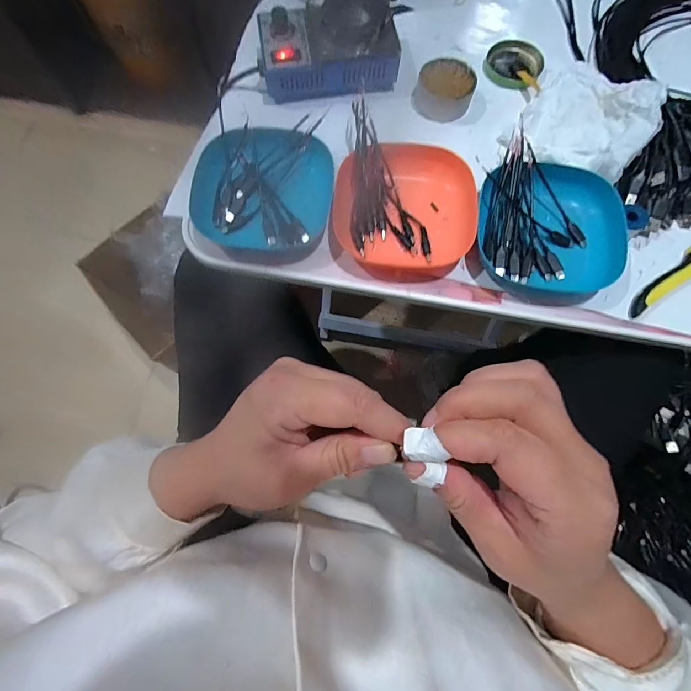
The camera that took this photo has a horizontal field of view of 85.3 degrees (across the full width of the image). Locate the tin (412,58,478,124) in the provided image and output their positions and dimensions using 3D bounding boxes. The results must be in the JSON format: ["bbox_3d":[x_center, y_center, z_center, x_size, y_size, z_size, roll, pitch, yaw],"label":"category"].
[{"bbox_3d":[0.113,-0.292,0.428,0.063,0.030,0.061,0,75,0],"label":"tin"}]

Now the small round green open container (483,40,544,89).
[{"bbox_3d":[0.202,-0.336,0.449,0.066,0.009,0.064,0,75,0],"label":"small round green open container"}]

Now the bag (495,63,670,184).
[{"bbox_3d":[0.264,-0.250,0.406,0.126,0.042,0.138,36,78,9],"label":"bag"}]

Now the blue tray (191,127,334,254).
[{"bbox_3d":[-0.086,-0.161,0.390,0.137,0.027,0.127,8,75,3],"label":"blue tray"}]

